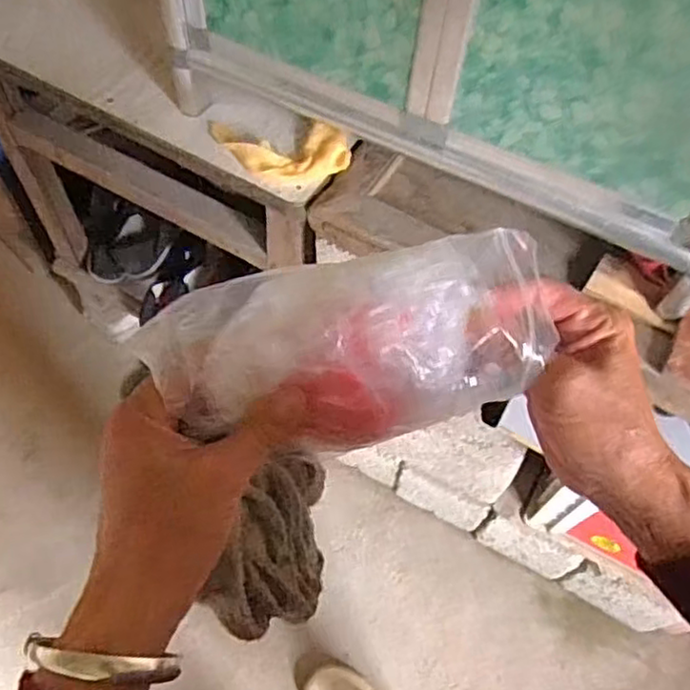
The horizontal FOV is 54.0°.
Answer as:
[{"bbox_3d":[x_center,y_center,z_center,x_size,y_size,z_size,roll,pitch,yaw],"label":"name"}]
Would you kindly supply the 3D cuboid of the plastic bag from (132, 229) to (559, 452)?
[{"bbox_3d":[0.002,0.001,0.310,0.171,0.056,0.078,-7,62,-5],"label":"plastic bag"}]

